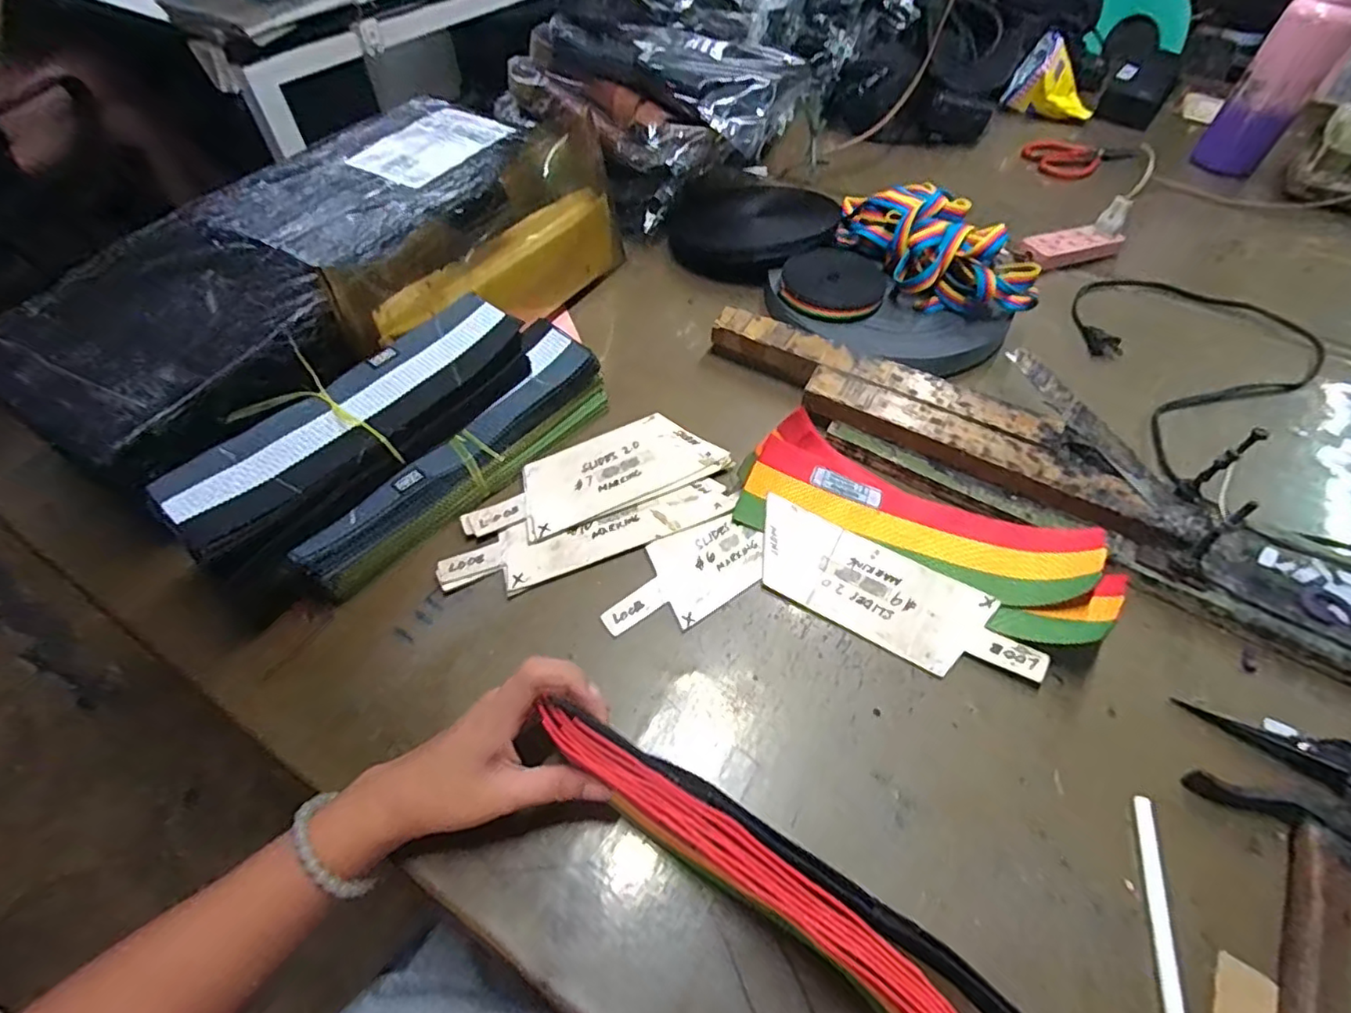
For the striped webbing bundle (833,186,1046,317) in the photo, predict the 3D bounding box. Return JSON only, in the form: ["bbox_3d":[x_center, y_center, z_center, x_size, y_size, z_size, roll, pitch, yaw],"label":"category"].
[{"bbox_3d":[0.260,-0.288,0.639,0.098,0.073,0.249,-22,59,-15],"label":"striped webbing bundle"}]

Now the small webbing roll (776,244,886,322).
[{"bbox_3d":[0.164,-0.234,0.629,0.108,0.017,0.096,-15,59,-8],"label":"small webbing roll"}]

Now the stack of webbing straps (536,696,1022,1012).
[{"bbox_3d":[0.042,0.184,0.304,0.268,0.030,0.042,29,63,18],"label":"stack of webbing straps"}]

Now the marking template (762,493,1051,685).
[{"bbox_3d":[0.162,0.069,0.458,0.217,0.007,0.073,27,69,15],"label":"marking template"}]

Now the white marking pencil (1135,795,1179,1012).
[{"bbox_3d":[0.276,0.240,0.343,0.010,0.010,0.141,13,59,10],"label":"white marking pencil"}]

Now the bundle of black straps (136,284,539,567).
[{"bbox_3d":[-0.235,-0.065,0.451,0.089,0.044,0.268,33,60,21],"label":"bundle of black straps"}]

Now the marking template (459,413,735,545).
[{"bbox_3d":[-0.069,-0.026,0.525,0.221,0.005,0.083,-21,61,-16],"label":"marking template"}]

